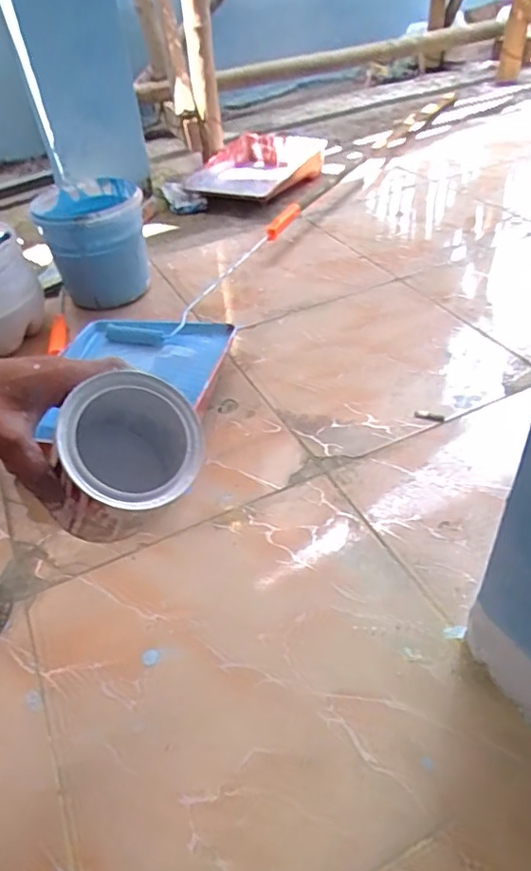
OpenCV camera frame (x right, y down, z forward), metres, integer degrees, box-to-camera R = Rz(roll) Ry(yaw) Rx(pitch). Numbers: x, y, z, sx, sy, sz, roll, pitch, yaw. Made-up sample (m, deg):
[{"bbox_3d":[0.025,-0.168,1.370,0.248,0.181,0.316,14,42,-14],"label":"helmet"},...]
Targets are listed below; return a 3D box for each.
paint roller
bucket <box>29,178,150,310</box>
[{"bbox_3d":[-0.075,-0.347,1.212,0.124,0.063,0.657,15,46,24],"label":"paint roller"},{"bbox_3d":[-0.337,-0.387,1.197,0.196,0.196,0.236,-16,43,-9],"label":"bucket"}]

